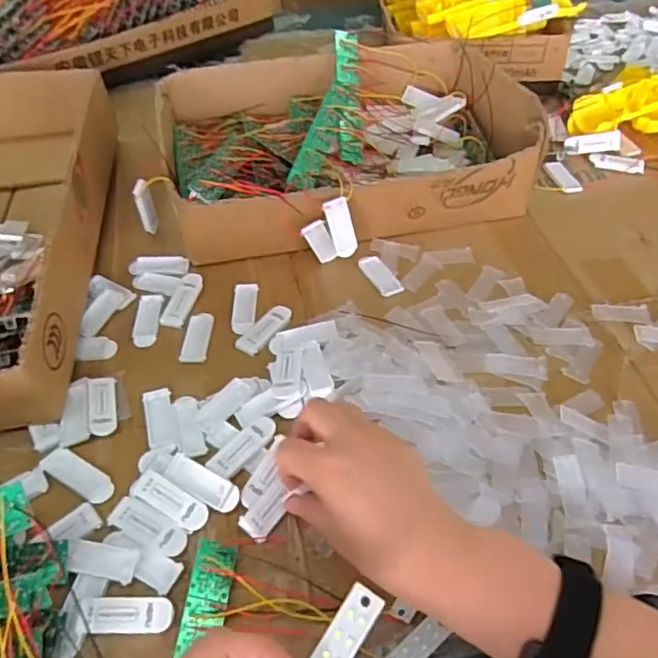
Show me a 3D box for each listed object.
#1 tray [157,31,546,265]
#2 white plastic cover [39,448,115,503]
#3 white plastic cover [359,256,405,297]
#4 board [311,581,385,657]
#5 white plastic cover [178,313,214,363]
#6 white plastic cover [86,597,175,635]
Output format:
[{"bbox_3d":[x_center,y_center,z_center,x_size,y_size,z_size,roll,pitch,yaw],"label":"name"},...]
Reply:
[{"bbox_3d":[0.011,-0.202,0.642,0.364,0.080,0.285,-4,50,-2],"label":"tray"},{"bbox_3d":[-0.179,0.104,0.436,0.058,0.004,0.020,25,55,20],"label":"white plastic cover"},{"bbox_3d":[0.047,-0.051,0.571,0.021,0.004,0.055,-22,53,-17],"label":"white plastic cover"},{"bbox_3d":[0.007,0.141,0.279,0.016,0.004,0.047,26,70,19],"label":"board"},{"bbox_3d":[-0.113,0.007,0.527,0.021,0.005,0.053,3,50,3],"label":"white plastic cover"},{"bbox_3d":[-0.123,0.174,0.374,0.051,0.006,0.022,-2,50,-1],"label":"white plastic cover"}]

